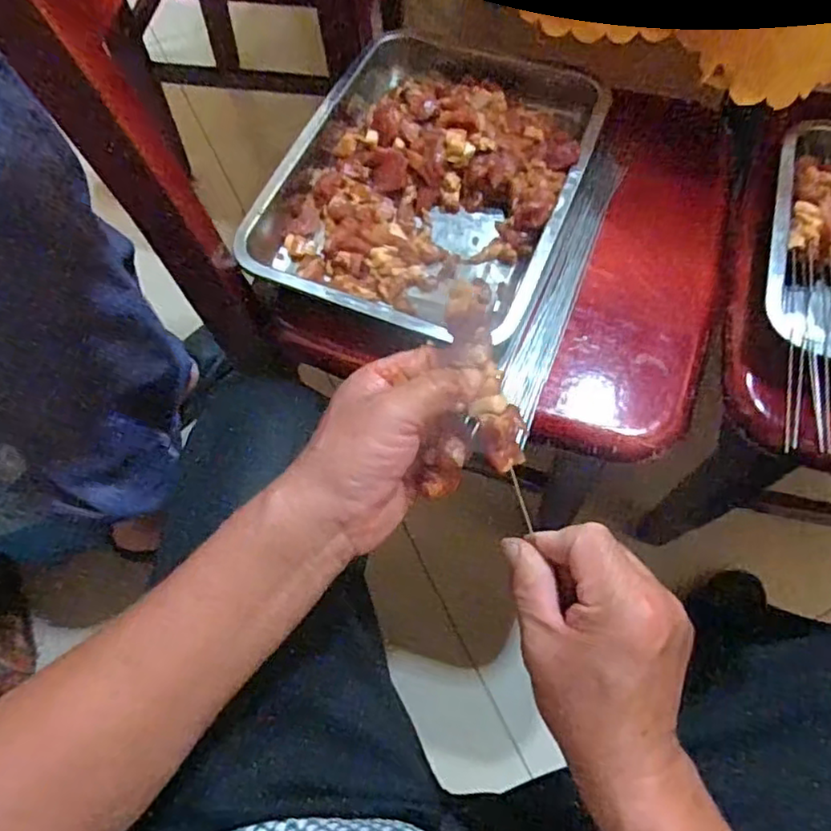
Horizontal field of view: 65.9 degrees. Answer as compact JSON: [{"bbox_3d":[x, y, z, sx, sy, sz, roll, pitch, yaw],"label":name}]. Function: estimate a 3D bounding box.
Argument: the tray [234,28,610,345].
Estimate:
[{"bbox_3d":[0.023,-0.243,0.615,0.261,0.048,0.346,19,67,11],"label":"tray"}]

